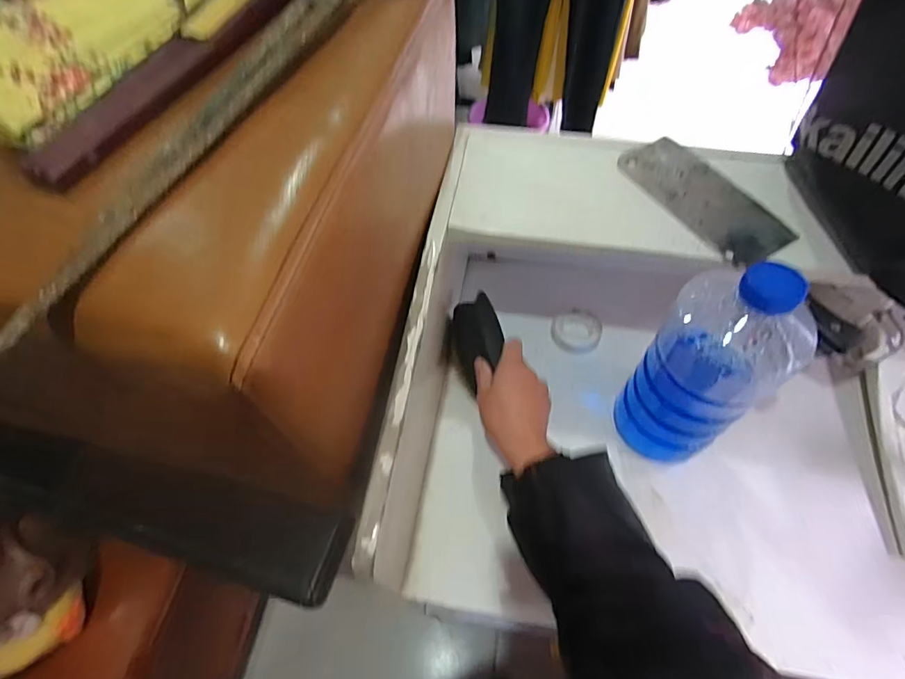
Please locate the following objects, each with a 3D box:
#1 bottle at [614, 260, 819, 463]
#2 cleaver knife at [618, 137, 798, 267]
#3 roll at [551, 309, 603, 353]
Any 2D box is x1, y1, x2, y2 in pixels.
[{"bbox_3d":[0.225,0.036,0.433,0.102,0.254,0.079,37,67,21],"label":"bottle"},{"bbox_3d":[0.249,-0.141,0.472,0.079,0.011,0.167,-30,64,-13],"label":"cleaver knife"},{"bbox_3d":[0.160,-0.010,0.606,0.062,0.019,0.054,-2,59,0],"label":"roll"}]

